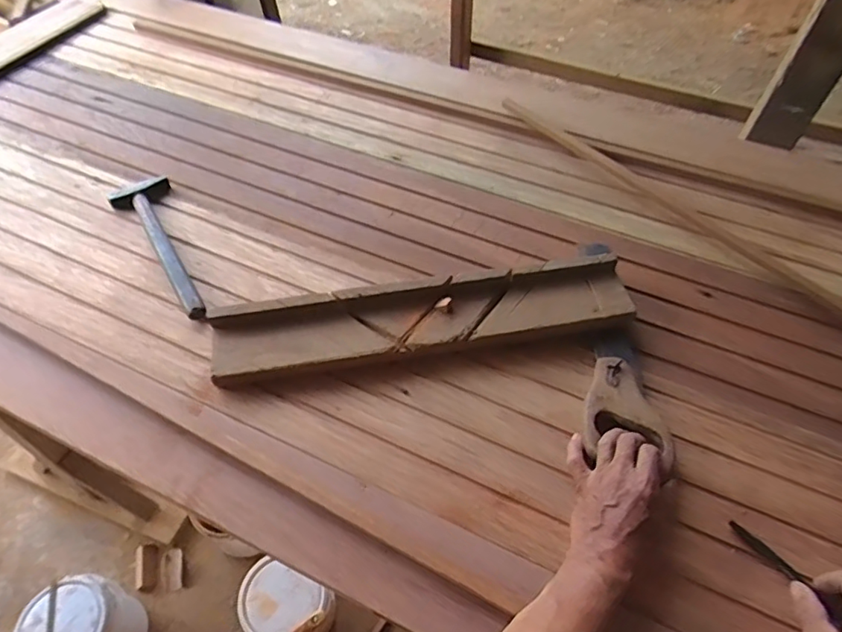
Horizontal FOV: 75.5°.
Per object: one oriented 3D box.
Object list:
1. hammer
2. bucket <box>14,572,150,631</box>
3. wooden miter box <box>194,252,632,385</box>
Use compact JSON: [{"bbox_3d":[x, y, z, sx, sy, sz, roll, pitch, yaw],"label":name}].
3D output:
[{"bbox_3d":[-0.358,-0.103,0.775,0.084,0.020,0.297,-29,60,-20],"label":"hammer"},{"bbox_3d":[-0.717,0.667,1.167,0.192,0.211,0.181,1,54,-1],"label":"bucket"},{"bbox_3d":[0.007,0.002,0.687,0.524,0.045,0.100,-7,55,-7],"label":"wooden miter box"}]

